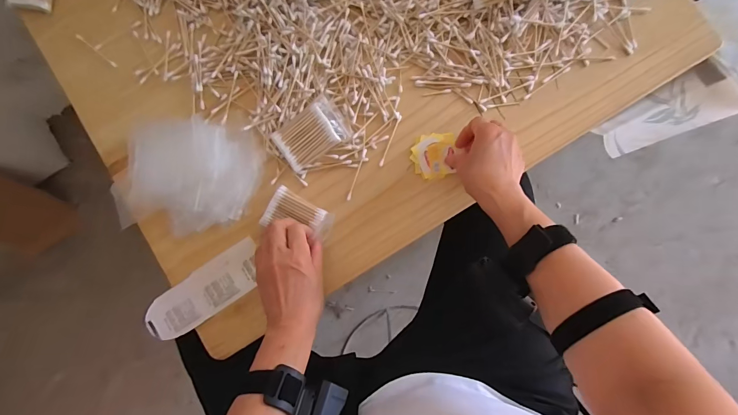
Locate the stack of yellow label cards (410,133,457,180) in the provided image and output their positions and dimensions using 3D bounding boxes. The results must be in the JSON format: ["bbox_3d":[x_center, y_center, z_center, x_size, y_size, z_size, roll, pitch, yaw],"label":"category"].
[{"bbox_3d":[0.084,-0.066,0.470,0.056,0.004,0.057,-6,86,-1],"label":"stack of yellow label cards"}]

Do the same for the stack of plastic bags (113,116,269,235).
[{"bbox_3d":[-0.234,-0.040,0.465,0.171,0.019,0.150,15,86,4],"label":"stack of plastic bags"}]

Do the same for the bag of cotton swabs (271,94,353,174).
[{"bbox_3d":[-0.075,-0.098,0.474,0.092,0.024,0.065,-35,85,0],"label":"bag of cotton swabs"}]

